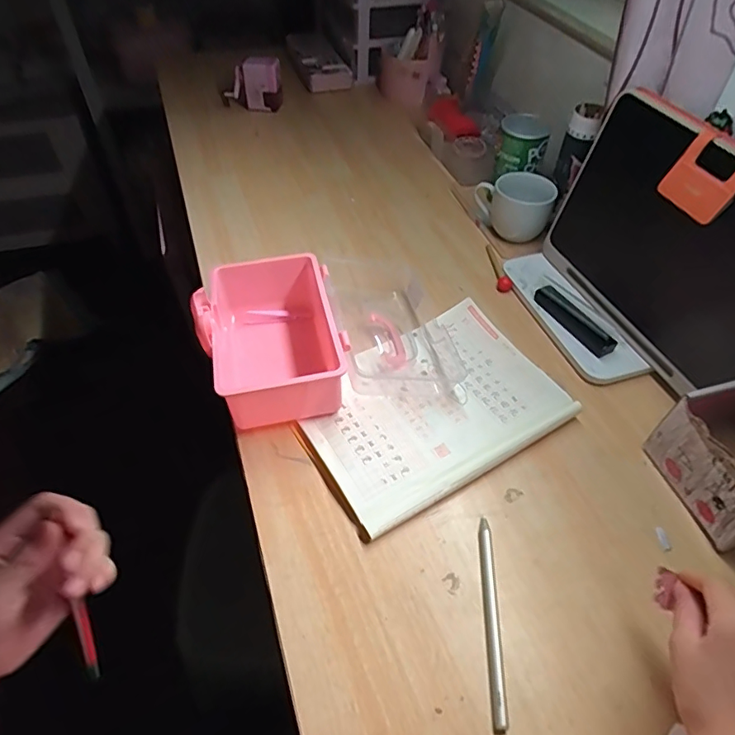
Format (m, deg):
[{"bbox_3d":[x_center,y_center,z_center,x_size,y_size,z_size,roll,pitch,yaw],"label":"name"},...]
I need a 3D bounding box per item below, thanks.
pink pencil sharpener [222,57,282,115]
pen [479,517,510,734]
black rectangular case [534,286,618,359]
[{"bbox_3d":[-0.215,-0.524,0.972,0.111,0.089,0.068,-6,49,-8],"label":"pink pencil sharpener"},{"bbox_3d":[0.095,0.188,0.399,0.011,0.006,0.149,5,49,2],"label":"pen"},{"bbox_3d":[0.237,-0.054,0.603,0.021,0.022,0.111,-22,53,-20],"label":"black rectangular case"}]

